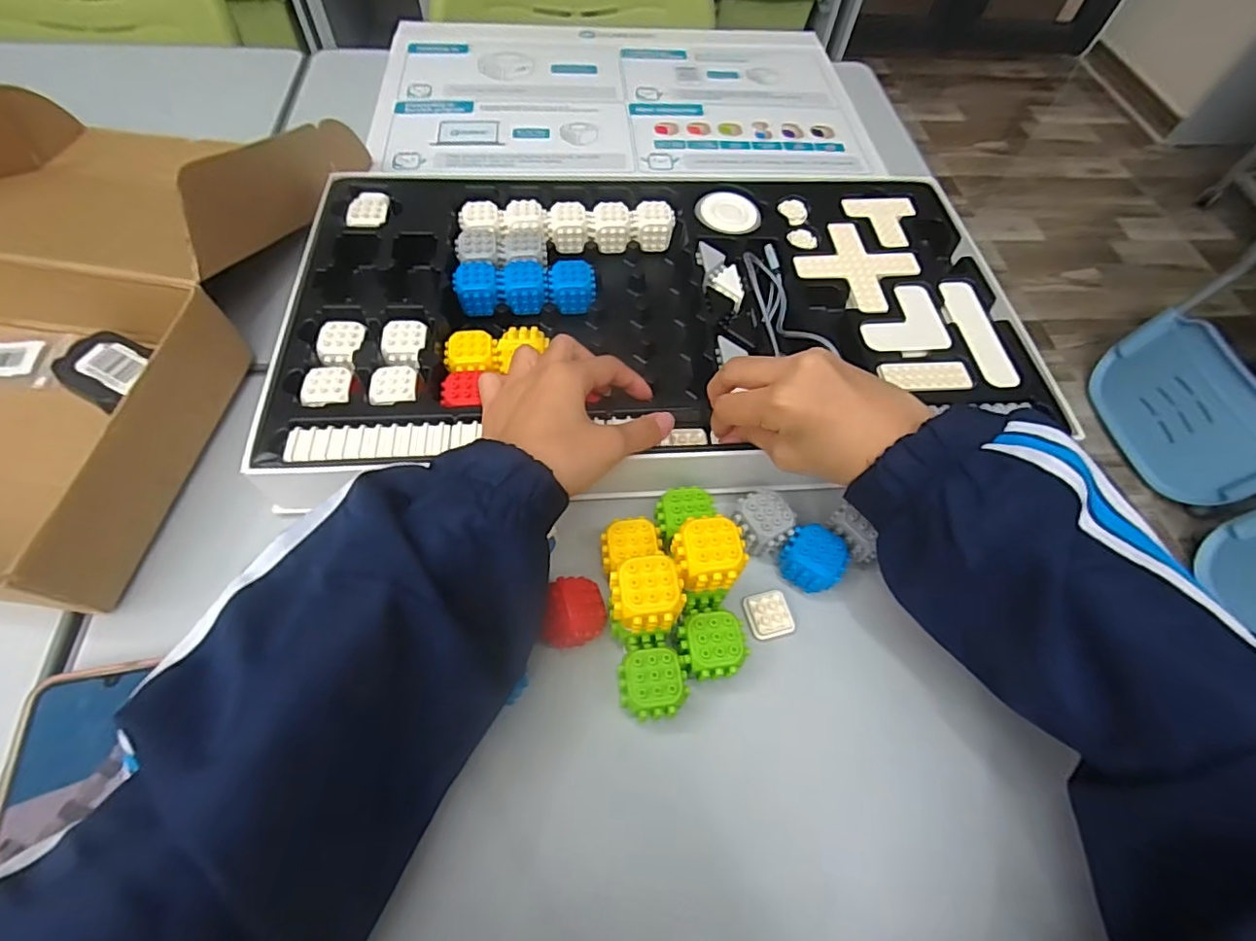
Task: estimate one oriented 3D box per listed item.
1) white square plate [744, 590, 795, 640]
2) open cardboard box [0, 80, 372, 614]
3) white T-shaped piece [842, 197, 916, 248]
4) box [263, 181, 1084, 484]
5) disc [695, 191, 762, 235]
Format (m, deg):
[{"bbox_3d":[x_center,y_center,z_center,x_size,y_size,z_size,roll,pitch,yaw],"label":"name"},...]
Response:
[{"bbox_3d":[0.091,0.092,0.359,0.029,0.008,0.028,-14,63,-12],"label":"white square plate"},{"bbox_3d":[-0.426,-0.145,0.400,0.309,0.112,0.453,8,60,1],"label":"open cardboard box"},{"bbox_3d":[0.229,-0.222,0.500,0.059,0.008,0.070,-4,61,-6],"label":"white T-shaped piece"},{"bbox_3d":[0.026,-0.128,0.448,0.536,0.045,0.292,-3,61,-6],"label":"box"},{"bbox_3d":[0.089,-0.228,0.498,0.058,0.010,0.045,22,61,8],"label":"disc"}]

